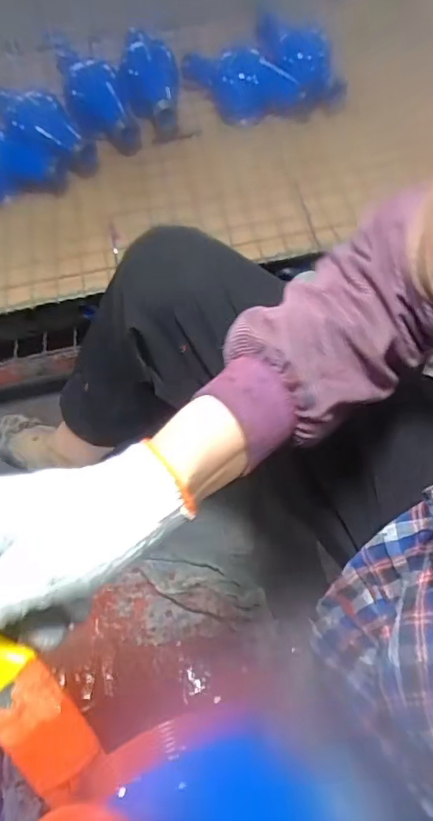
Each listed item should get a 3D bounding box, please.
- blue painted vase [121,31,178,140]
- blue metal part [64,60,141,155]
[{"bbox_3d":[-0.101,-0.492,0.823,0.089,0.131,0.104,-8,64,-1],"label":"blue painted vase"},{"bbox_3d":[-0.194,-0.512,0.902,0.105,0.152,0.095,-13,56,13],"label":"blue metal part"}]

